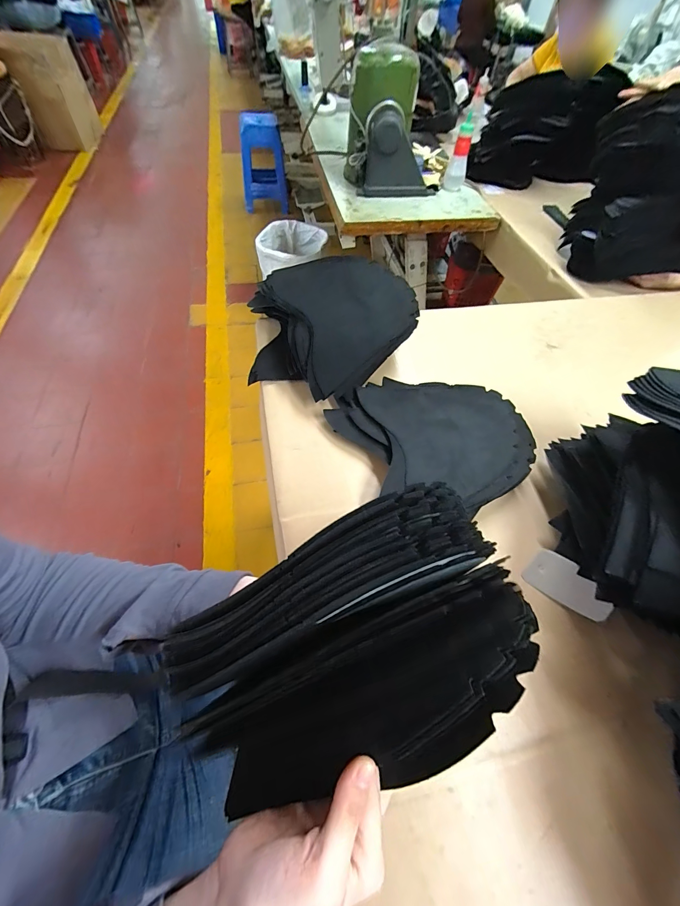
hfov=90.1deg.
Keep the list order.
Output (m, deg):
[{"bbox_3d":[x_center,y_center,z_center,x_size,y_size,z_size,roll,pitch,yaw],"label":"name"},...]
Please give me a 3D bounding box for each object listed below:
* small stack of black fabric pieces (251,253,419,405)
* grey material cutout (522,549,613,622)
[{"bbox_3d":[-0.018,-0.235,0.632,0.285,0.122,0.307,-7,57,-9],"label":"small stack of black fabric pieces"},{"bbox_3d":[0.295,0.172,0.435,0.100,0.052,0.007,35,17,16],"label":"grey material cutout"}]

